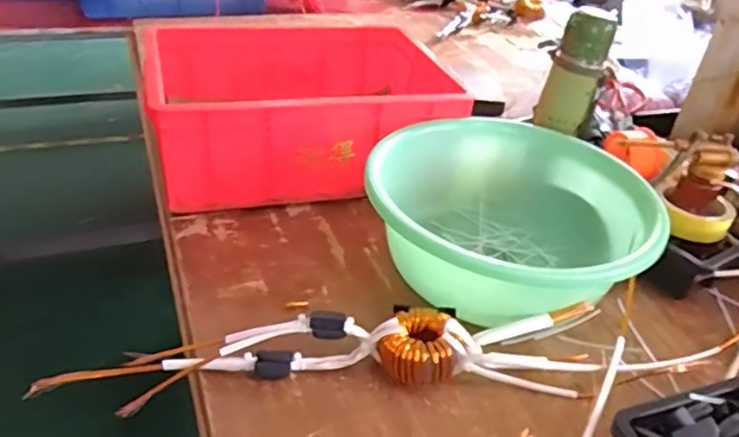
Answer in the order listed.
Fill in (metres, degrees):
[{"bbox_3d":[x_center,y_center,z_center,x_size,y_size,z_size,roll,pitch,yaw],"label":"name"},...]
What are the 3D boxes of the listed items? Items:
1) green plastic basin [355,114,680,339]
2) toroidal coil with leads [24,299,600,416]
[{"bbox_3d":[0.160,0.000,0.690,0.298,0.114,0.298,4,34,-2],"label":"green plastic basin"},{"bbox_3d":[-0.030,0.123,0.546,0.523,0.049,0.095,-1,34,-11],"label":"toroidal coil with leads"}]

